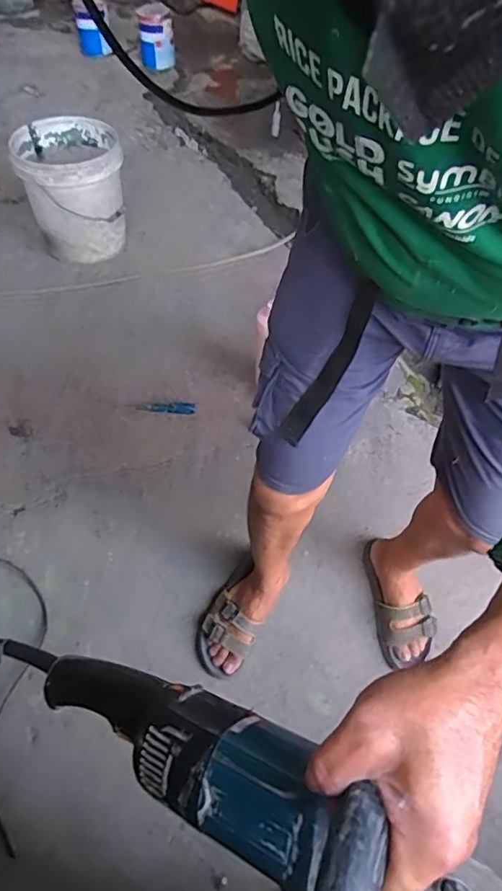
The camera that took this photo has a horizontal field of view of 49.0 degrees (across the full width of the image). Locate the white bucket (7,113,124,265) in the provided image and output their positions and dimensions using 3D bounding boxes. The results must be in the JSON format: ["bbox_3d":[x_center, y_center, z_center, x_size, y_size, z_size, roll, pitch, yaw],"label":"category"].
[{"bbox_3d":[-0.529,-0.752,1.658,0.295,0.305,0.376,-11,54,-9],"label":"white bucket"}]

